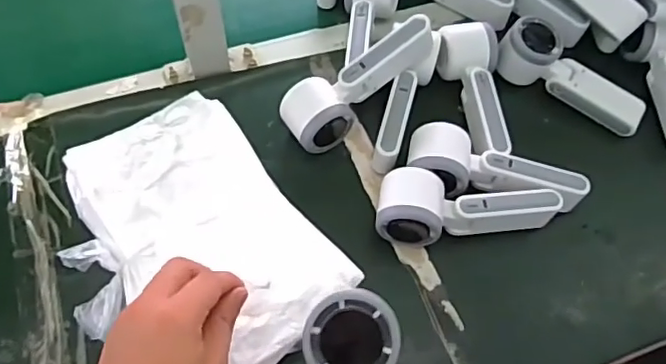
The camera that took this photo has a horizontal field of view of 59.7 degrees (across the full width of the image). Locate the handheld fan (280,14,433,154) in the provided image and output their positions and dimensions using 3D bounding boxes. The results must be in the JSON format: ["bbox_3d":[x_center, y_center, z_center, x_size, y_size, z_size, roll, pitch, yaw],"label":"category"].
[{"bbox_3d":[0.026,-0.099,0.577,0.166,0.054,0.056,-38,67,-2],"label":"handheld fan"}]

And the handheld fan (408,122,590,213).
[{"bbox_3d":[0.151,-0.001,0.553,0.164,0.049,0.058,20,60,9],"label":"handheld fan"}]

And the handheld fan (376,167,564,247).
[{"bbox_3d":[0.123,0.031,0.528,0.164,0.056,0.057,7,59,1],"label":"handheld fan"}]

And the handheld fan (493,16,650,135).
[{"bbox_3d":[0.256,-0.112,0.632,0.169,0.059,0.047,34,62,0],"label":"handheld fan"}]

